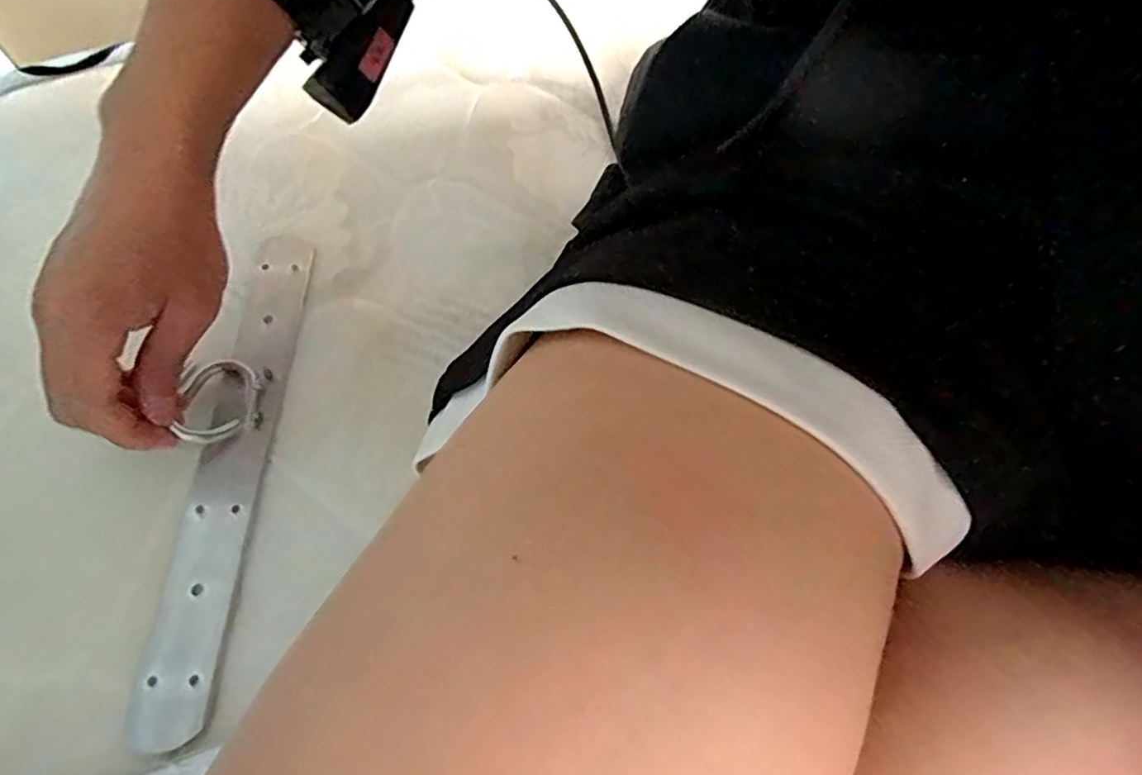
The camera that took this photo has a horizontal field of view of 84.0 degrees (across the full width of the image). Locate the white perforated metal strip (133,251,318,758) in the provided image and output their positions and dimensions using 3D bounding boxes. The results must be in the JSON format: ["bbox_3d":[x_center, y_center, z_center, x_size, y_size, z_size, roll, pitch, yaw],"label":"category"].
[{"bbox_3d":[-0.171,0.030,0.321,0.039,0.010,0.262,-1,60,-1],"label":"white perforated metal strip"}]

